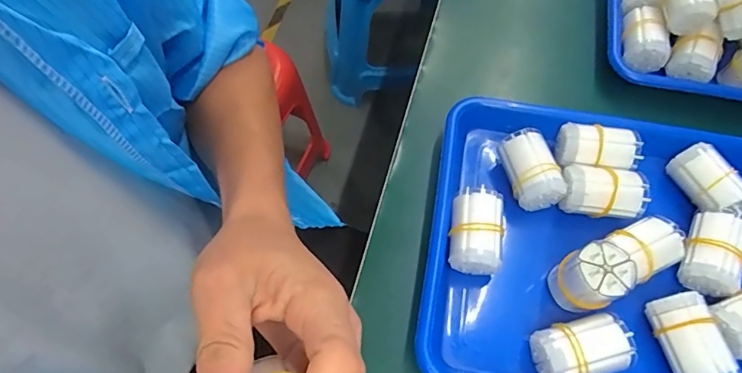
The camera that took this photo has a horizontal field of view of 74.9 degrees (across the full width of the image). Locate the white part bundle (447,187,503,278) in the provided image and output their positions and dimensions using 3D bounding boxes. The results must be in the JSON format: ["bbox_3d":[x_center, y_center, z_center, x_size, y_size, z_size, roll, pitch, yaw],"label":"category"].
[{"bbox_3d":[0.080,0.033,0.372,0.036,0.031,0.060,10,63,3],"label":"white part bundle"}]

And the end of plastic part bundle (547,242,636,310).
[{"bbox_3d":[0.156,0.068,0.348,0.039,0.057,0.039,1,63,-2],"label":"end of plastic part bundle"}]

